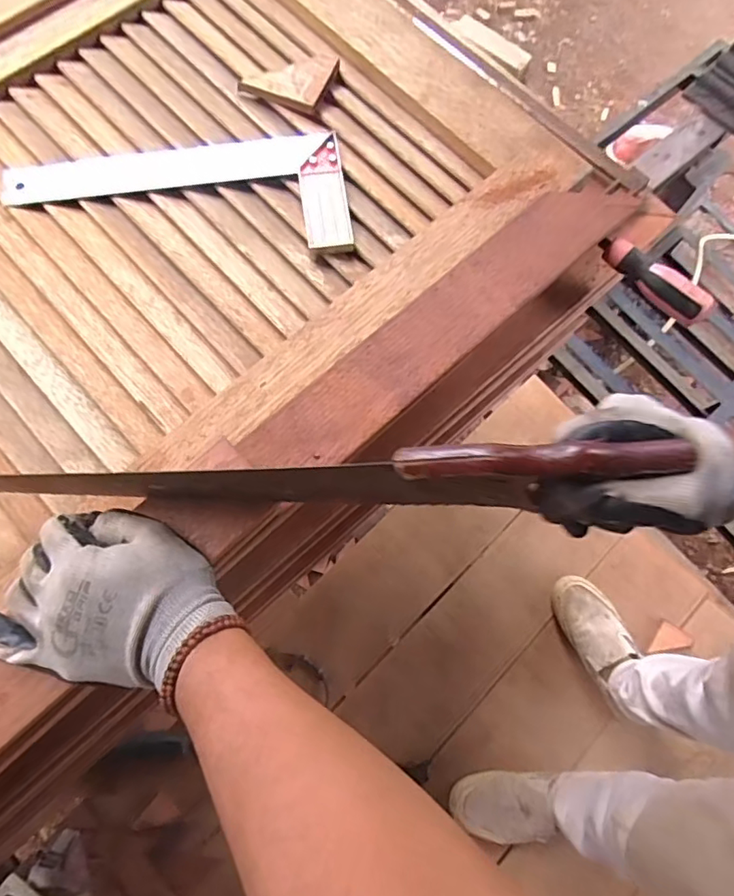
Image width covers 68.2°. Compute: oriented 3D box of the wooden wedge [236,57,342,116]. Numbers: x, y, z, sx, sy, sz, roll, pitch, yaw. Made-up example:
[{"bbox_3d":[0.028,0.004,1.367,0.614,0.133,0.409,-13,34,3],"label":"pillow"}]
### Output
[{"bbox_3d":[-0.076,-0.364,0.531,0.080,0.018,0.071,24,74,6],"label":"wooden wedge"}]

